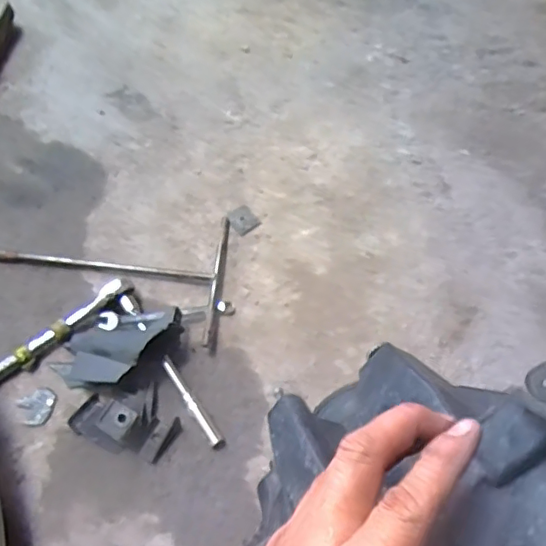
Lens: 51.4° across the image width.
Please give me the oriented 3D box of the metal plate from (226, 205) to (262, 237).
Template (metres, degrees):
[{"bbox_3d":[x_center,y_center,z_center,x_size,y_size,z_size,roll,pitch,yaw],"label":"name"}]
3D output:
[{"bbox_3d":[-0.039,-0.069,0.745,0.034,0.004,0.035,-37,73,-16],"label":"metal plate"}]

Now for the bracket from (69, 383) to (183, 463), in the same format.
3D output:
[{"bbox_3d":[-0.156,0.153,0.611,0.109,0.030,0.077,23,68,8],"label":"bracket"}]

